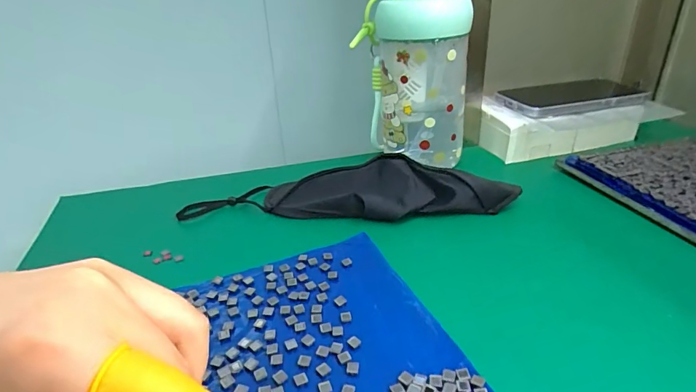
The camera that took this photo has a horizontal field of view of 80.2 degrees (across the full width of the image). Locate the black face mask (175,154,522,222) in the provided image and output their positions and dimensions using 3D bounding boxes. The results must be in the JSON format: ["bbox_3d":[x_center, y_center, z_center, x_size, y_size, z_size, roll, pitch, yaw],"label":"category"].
[{"bbox_3d":[-0.006,-0.006,0.359,0.280,0.030,0.062,-1,27,4],"label":"black face mask"}]

